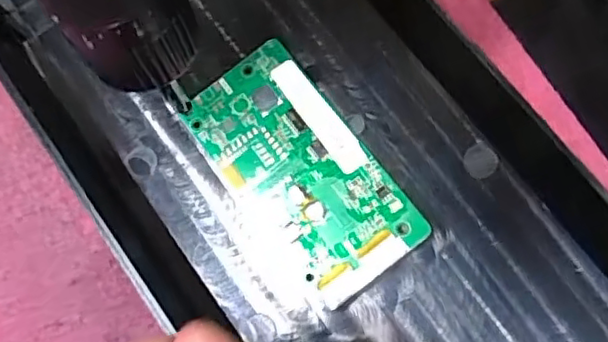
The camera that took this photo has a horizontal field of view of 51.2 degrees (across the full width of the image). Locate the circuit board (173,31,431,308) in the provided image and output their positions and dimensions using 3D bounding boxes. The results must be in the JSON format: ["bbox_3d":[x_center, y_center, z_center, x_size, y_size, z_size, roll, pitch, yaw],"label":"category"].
[{"bbox_3d":[-0.001,-0.001,0.233,0.046,0.009,0.094,-38,76,-2],"label":"circuit board"}]

